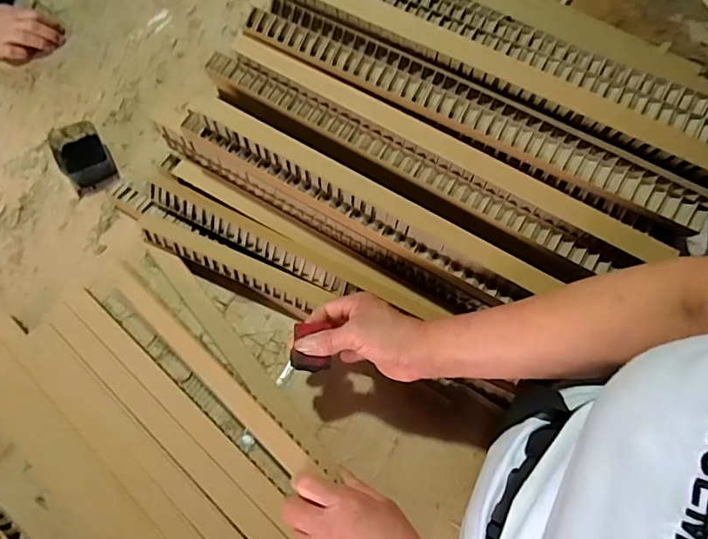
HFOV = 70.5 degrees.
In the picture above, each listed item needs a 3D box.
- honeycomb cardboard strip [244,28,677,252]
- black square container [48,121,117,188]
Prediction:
[{"bbox_3d":[0.088,-0.135,0.509,0.472,0.025,0.034,29,68,11],"label":"honeycomb cardboard strip"},{"bbox_3d":[-0.373,-0.160,0.686,0.061,0.034,0.097,-34,71,-16],"label":"black square container"}]

